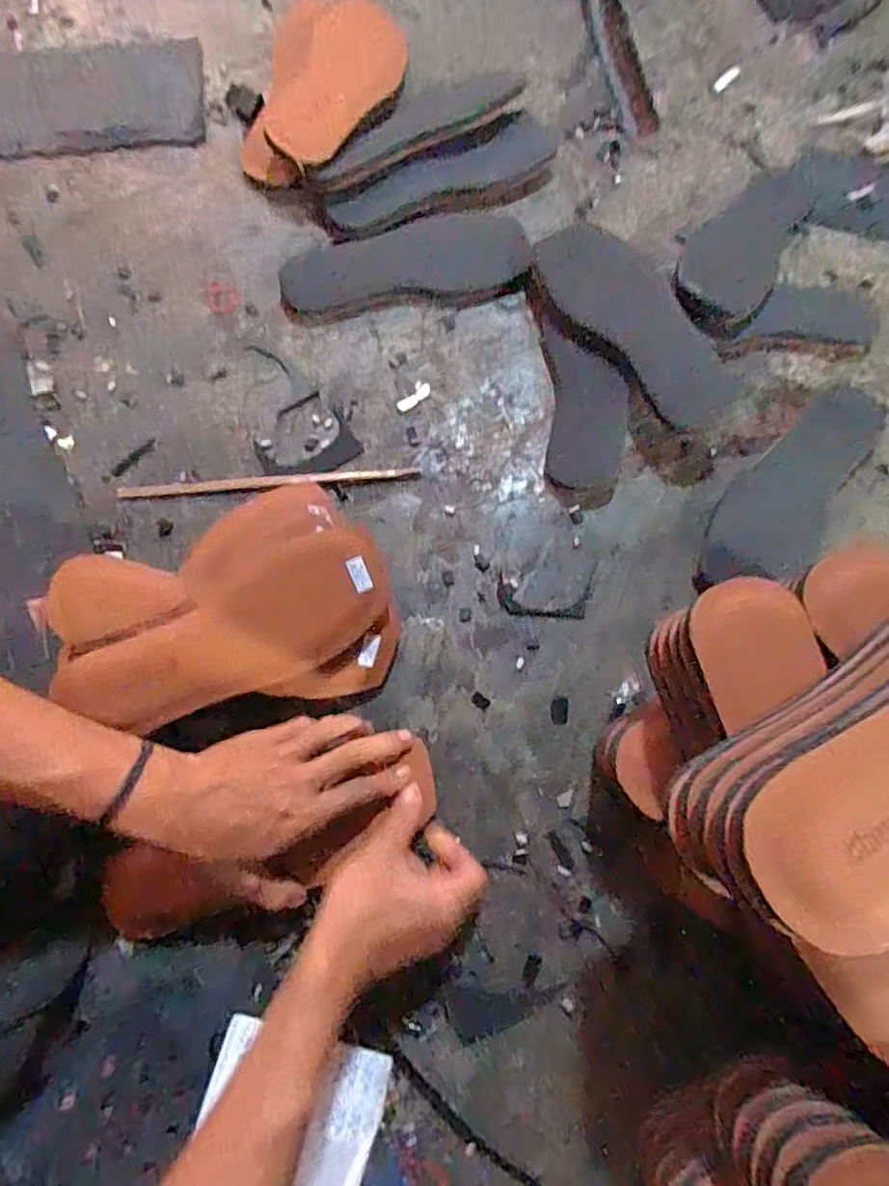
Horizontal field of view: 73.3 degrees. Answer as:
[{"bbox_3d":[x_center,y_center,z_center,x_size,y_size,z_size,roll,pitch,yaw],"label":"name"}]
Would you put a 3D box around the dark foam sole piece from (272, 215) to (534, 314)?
[{"bbox_3d":[-0.035,-0.311,0.563,0.231,0.008,0.083,-12,76,-4],"label":"dark foam sole piece"}]

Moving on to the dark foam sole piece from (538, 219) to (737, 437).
[{"bbox_3d":[0.177,-0.253,0.556,0.099,0.011,0.234,-29,78,-8],"label":"dark foam sole piece"}]

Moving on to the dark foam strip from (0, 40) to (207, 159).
[{"bbox_3d":[-0.388,-0.507,0.610,0.268,0.012,0.148,-8,76,-3],"label":"dark foam strip"}]

